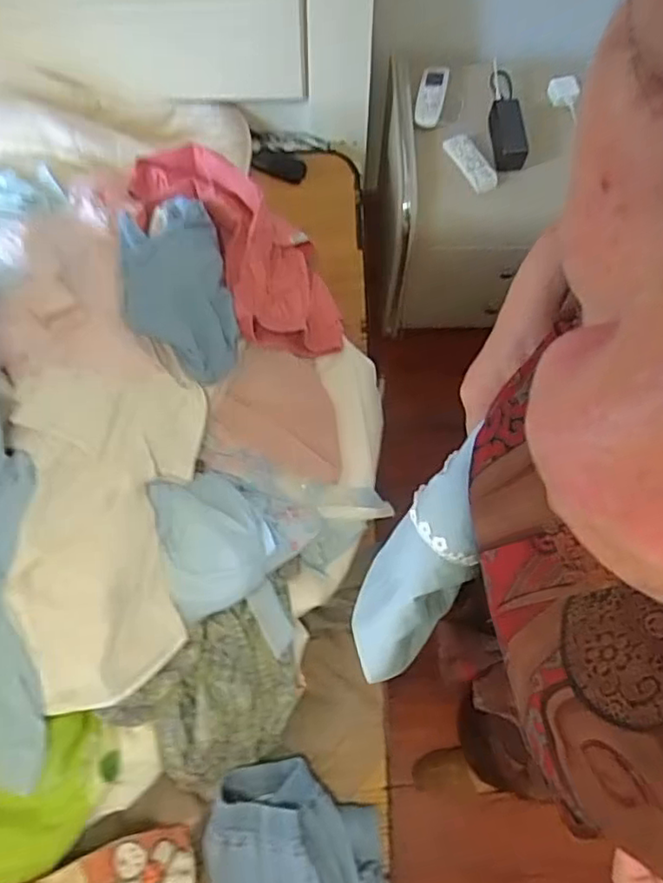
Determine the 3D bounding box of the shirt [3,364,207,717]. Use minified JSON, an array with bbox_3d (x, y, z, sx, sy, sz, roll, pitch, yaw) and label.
[{"bbox_3d":[-0.277,0.097,0.774,0.226,0.045,0.425,12,63,-34],"label":"shirt"}]

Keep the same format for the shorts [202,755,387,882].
[{"bbox_3d":[-0.046,0.490,0.760,0.204,0.068,0.182,-10,68,-5],"label":"shorts"}]

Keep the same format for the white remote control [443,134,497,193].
[{"bbox_3d":[0.260,-0.530,1.175,0.052,0.024,0.129,-22,70,-10],"label":"white remote control"}]

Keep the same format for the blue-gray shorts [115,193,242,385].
[{"bbox_3d":[-0.233,-0.231,0.950,0.153,0.093,0.308,-9,68,-5],"label":"blue-gray shorts"}]

